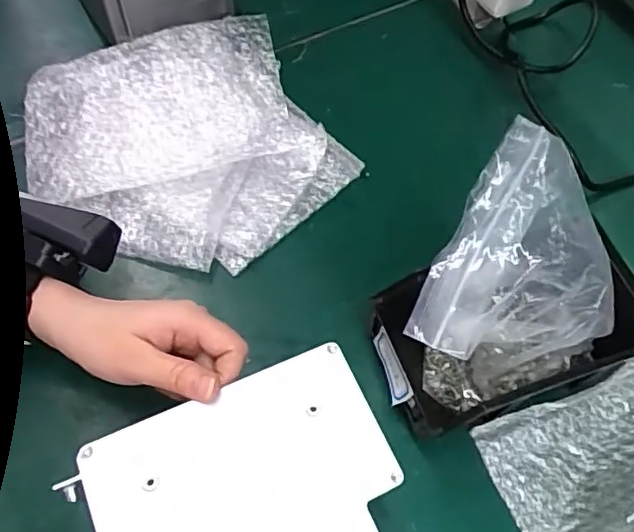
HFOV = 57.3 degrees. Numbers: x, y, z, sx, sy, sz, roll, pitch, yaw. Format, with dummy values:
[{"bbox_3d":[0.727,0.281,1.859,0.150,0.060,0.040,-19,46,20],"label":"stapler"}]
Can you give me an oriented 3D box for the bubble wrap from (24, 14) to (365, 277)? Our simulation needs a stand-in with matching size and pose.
[{"bbox_3d":[-0.113,-0.108,0.497,0.238,0.047,0.236,2,61,-3],"label":"bubble wrap"}]

